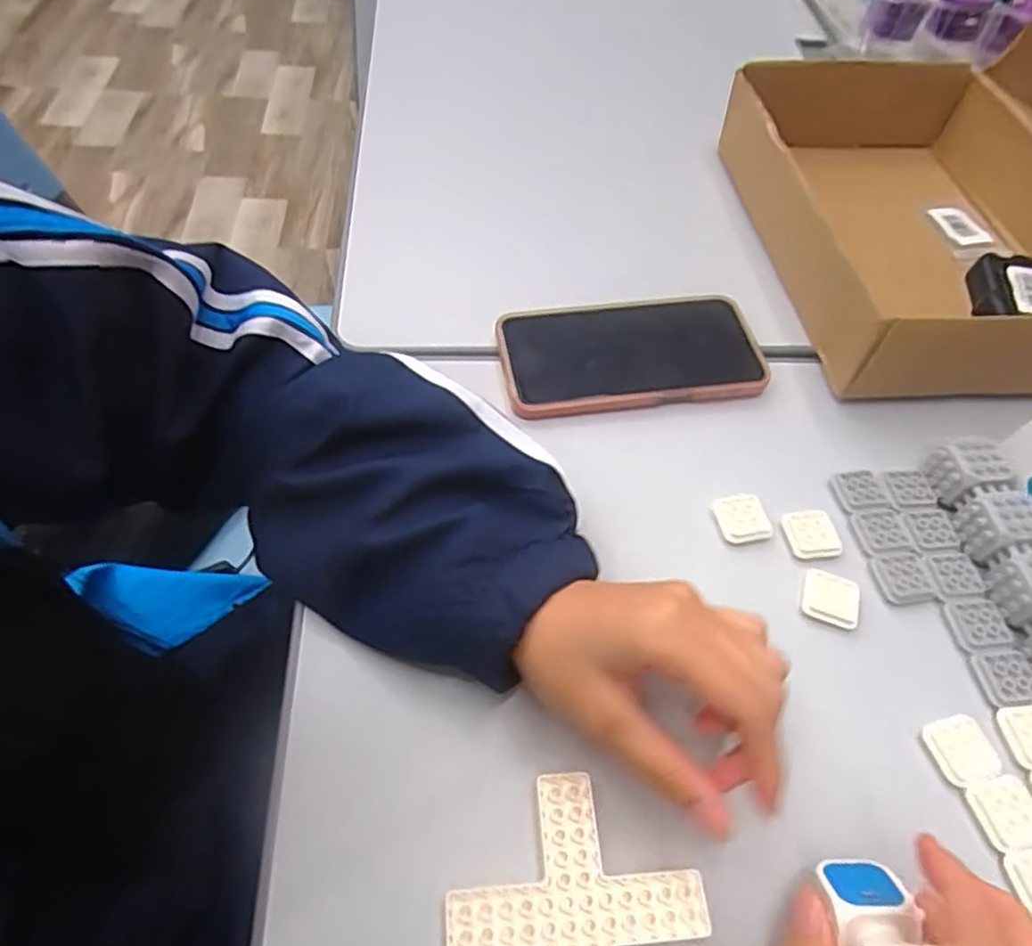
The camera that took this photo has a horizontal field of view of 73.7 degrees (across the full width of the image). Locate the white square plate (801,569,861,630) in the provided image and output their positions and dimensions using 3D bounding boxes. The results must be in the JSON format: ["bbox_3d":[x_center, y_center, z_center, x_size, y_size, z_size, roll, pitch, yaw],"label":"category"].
[{"bbox_3d":[0.165,0.065,0.358,0.028,0.008,0.028,21,57,9],"label":"white square plate"}]

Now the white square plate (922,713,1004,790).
[{"bbox_3d":[0.207,0.128,0.318,0.030,0.005,0.028,-11,58,-13],"label":"white square plate"}]

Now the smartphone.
[{"bbox_3d":[0.074,-0.080,0.447,0.167,0.013,0.085,-6,57,-9],"label":"smartphone"}]

